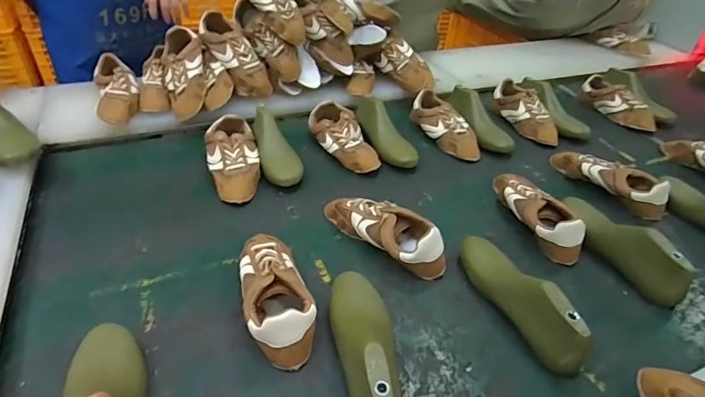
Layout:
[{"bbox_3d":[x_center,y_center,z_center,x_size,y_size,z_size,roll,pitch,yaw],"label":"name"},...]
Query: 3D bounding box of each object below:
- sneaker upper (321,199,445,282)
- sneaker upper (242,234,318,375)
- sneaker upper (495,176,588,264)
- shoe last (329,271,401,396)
[{"bbox_3d":[0.054,0.045,0.743,0.232,0.067,0.088,30,45,30],"label":"sneaker upper"},{"bbox_3d":[-0.112,0.127,0.625,0.089,0.066,0.216,-9,39,-15],"label":"sneaker upper"},{"bbox_3d":[0.335,0.020,0.817,0.087,0.073,0.219,-6,39,-11],"label":"sneaker upper"},{"bbox_3d":[0.014,0.183,0.555,0.072,0.088,0.245,-3,38,-8],"label":"shoe last"}]

